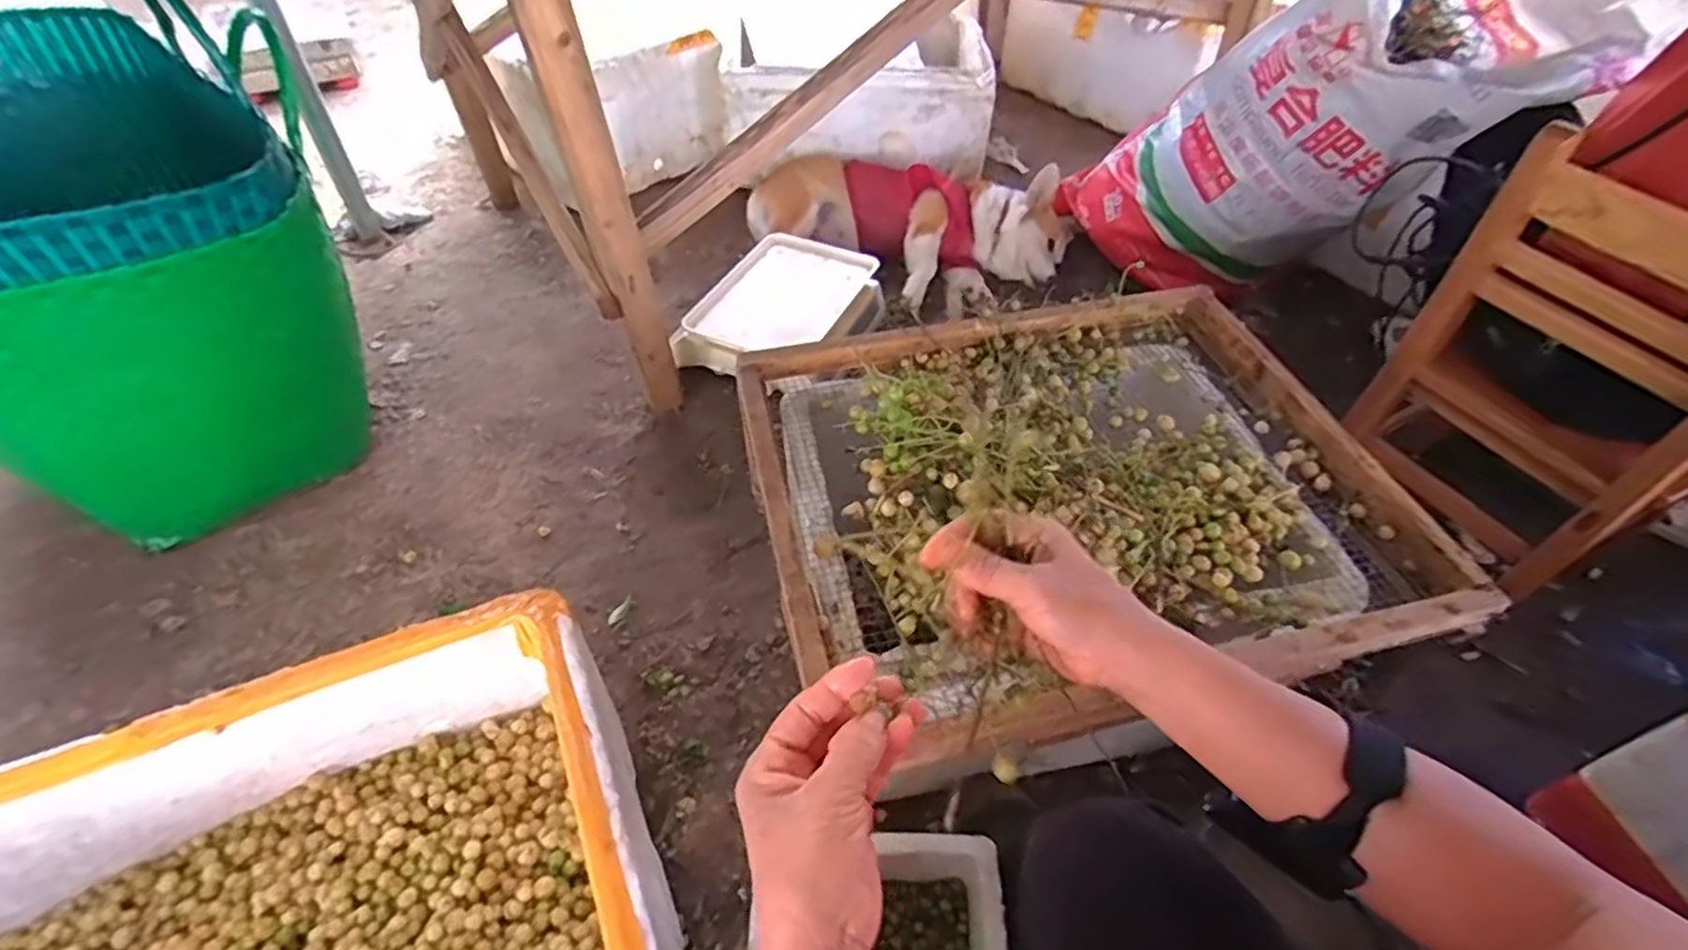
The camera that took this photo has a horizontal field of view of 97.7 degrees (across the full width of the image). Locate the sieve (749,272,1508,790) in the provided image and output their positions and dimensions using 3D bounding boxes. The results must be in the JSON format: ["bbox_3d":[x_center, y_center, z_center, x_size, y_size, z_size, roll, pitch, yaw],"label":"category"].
[{"bbox_3d":[0.216,0.000,0.729,0.581,0.078,0.470,-10,50,-9],"label":"sieve"}]

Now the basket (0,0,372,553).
[{"bbox_3d":[-1.003,-0.258,1.005,0.607,0.470,0.459,31,53,21],"label":"basket"}]

